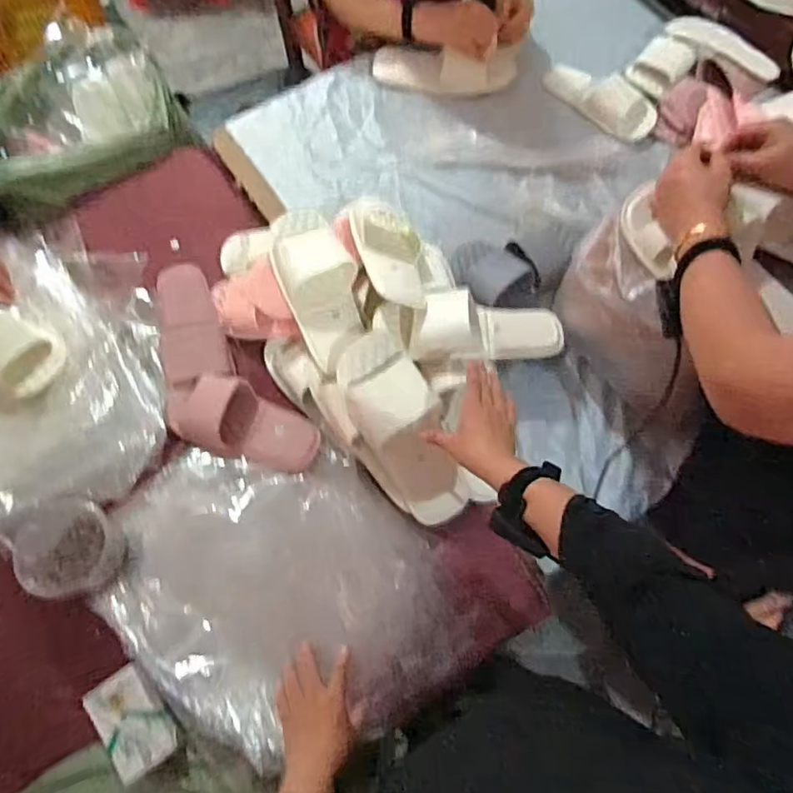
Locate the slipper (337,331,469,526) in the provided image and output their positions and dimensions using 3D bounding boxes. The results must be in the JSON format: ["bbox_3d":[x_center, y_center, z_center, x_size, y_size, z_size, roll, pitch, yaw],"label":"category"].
[{"bbox_3d":[0.012,0.043,0.779,0.114,0.059,0.277,-25,92,-11],"label":"slipper"}]

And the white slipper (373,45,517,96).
[{"bbox_3d":[0.090,-0.619,1.090,0.269,0.043,0.098,4,67,1],"label":"white slipper"}]

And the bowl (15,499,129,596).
[{"bbox_3d":[-0.403,0.187,0.717,0.104,0.063,0.108,0,67,-1],"label":"bowl"}]

